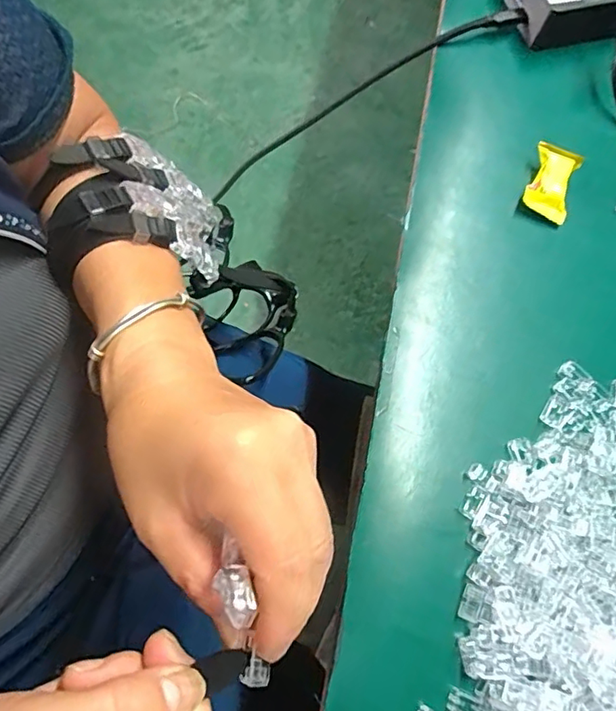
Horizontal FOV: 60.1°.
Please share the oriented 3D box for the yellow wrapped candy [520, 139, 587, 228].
[{"bbox_3d":[0.156,-0.111,0.341,0.028,0.020,0.044,22,72,2],"label":"yellow wrapped candy"}]

